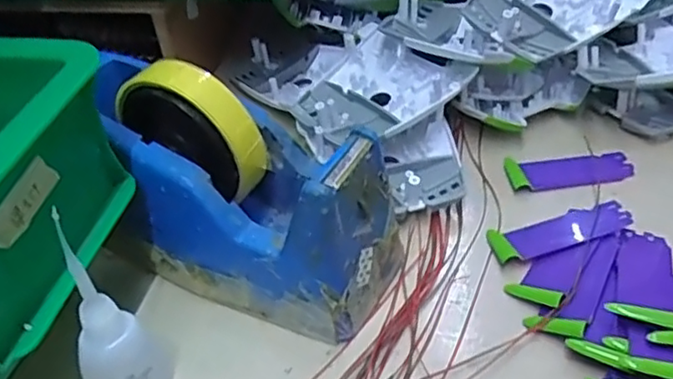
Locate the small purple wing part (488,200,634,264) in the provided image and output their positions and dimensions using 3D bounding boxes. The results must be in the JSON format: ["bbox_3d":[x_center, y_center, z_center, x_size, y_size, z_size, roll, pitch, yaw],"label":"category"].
[{"bbox_3d":[0.127,0.023,0.361,0.079,0.008,0.027,-11,42,-7],"label":"small purple wing part"}]

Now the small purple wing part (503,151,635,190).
[{"bbox_3d":[0.152,-0.014,0.413,0.080,0.004,0.031,-3,41,2],"label":"small purple wing part"}]

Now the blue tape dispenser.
[{"bbox_3d":[-0.064,-0.006,0.340,0.188,0.105,0.077,17,46,23],"label":"blue tape dispenser"}]

